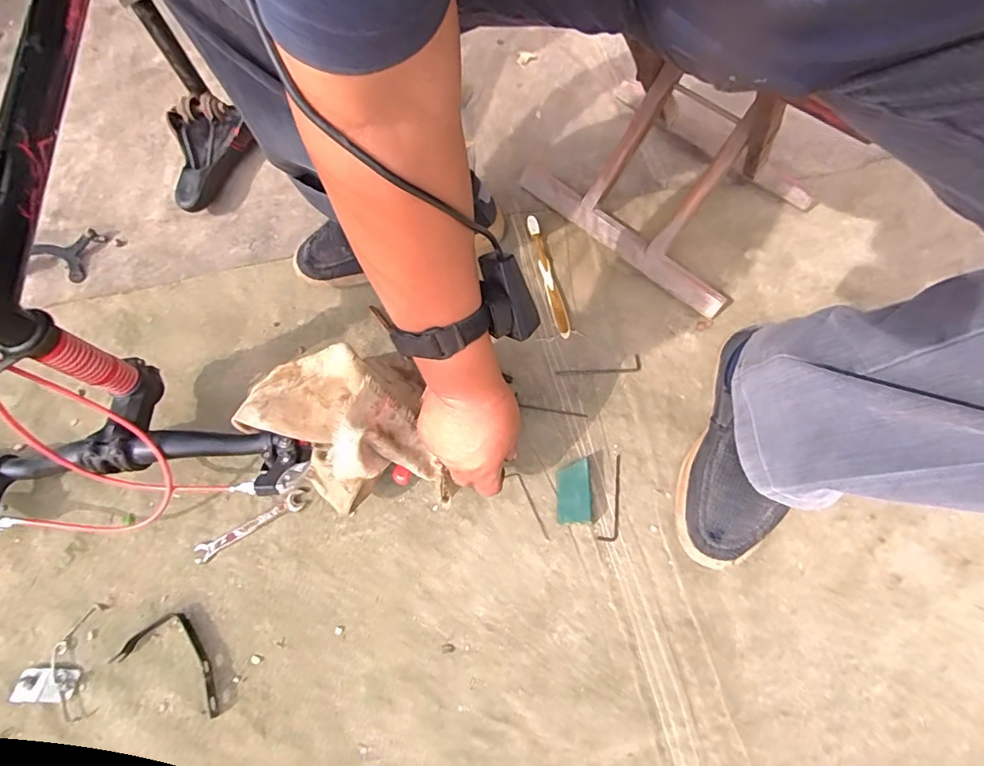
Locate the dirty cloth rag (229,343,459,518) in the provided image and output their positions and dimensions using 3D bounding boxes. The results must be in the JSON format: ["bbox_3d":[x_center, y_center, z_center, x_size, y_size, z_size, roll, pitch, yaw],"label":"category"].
[{"bbox_3d":[-0.146,0.037,0.470,0.192,0.100,0.145,-7,64,-3],"label":"dirty cloth rag"}]

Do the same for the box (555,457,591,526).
[{"bbox_3d":[0.084,0.114,0.520,0.033,0.020,0.065,1,64,1],"label":"box"}]

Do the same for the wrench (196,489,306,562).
[{"bbox_3d":[-0.247,0.146,0.510,0.115,0.007,0.019,-29,67,-13],"label":"wrench"}]

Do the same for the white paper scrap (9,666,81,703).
[{"bbox_3d":[-0.405,0.272,0.449,0.050,0.007,0.027,0,64,1],"label":"white paper scrap"}]

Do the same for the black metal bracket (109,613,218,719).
[{"bbox_3d":[-0.287,0.253,0.459,0.112,0.009,0.055,21,66,11],"label":"black metal bracket"}]

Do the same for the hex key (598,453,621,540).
[{"bbox_3d":[0.129,0.121,0.525,0.017,0.004,0.093,13,65,7],"label":"hex key"}]

